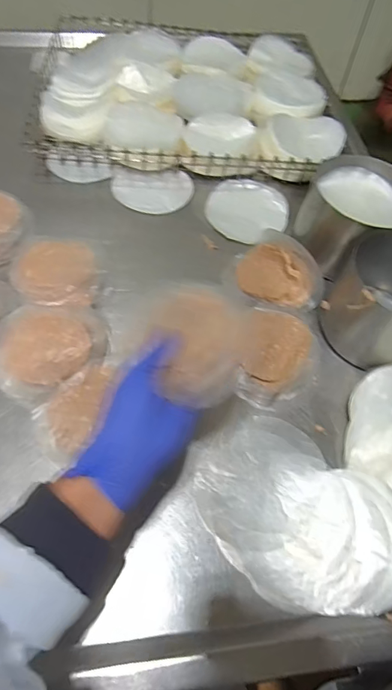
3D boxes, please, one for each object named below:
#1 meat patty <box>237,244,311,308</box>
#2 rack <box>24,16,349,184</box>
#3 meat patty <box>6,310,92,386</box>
[{"bbox_3d":[0.102,-0.093,0.570,0.102,0.020,0.070,21,100,27],"label":"meat patty"},{"bbox_3d":[-0.012,-0.460,0.764,0.502,0.048,0.433,1,58,-4],"label":"rack"},{"bbox_3d":[-0.169,0.002,0.485,0.098,0.012,0.085,20,59,8],"label":"meat patty"}]

